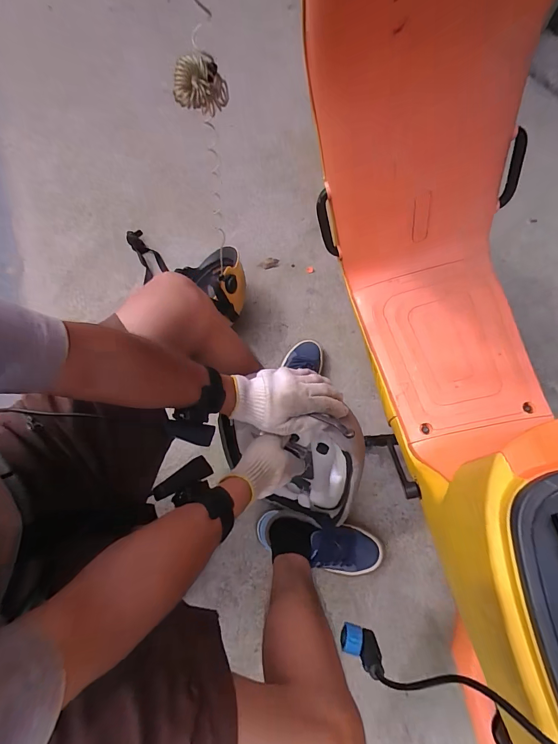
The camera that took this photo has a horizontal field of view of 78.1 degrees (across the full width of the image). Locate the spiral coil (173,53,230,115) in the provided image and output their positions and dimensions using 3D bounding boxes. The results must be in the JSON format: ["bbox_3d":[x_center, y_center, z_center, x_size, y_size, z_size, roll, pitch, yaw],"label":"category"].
[{"bbox_3d":[-0.087,-0.308,0.370,0.056,0.055,0.028,-38,74,-15],"label":"spiral coil"}]

